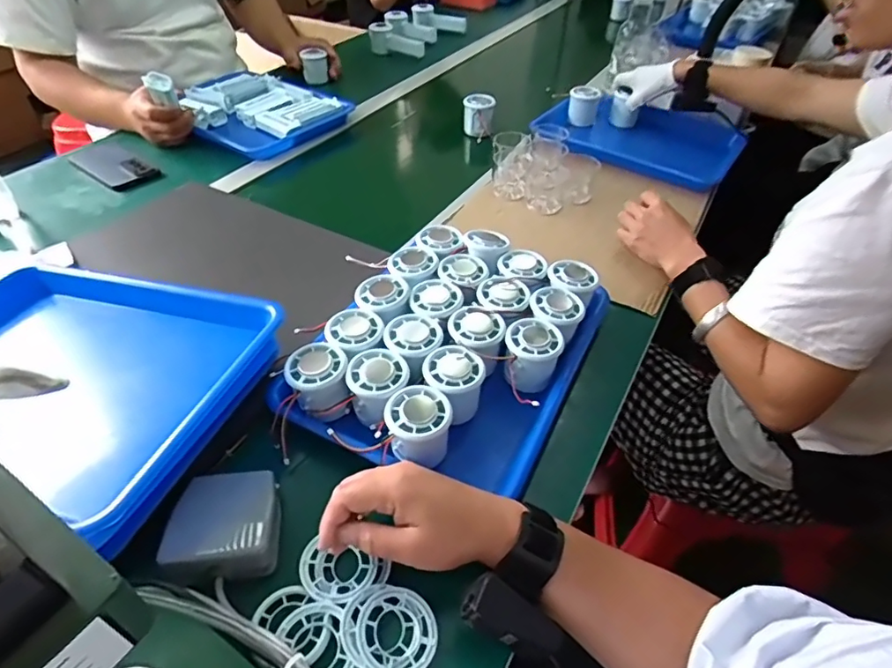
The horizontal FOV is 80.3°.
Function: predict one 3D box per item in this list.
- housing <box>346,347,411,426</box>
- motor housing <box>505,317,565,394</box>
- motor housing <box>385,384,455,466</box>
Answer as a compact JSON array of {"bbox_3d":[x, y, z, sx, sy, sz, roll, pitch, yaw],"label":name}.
[{"bbox_3d":[-0.061,0.050,0.485,0.055,0.045,0.058,1,44,-1],"label":"housing"},{"bbox_3d":[0.085,0.025,0.523,0.052,0.060,0.056,10,45,9],"label":"motor housing"},{"bbox_3d":[-0.023,0.082,0.456,0.053,0.050,0.054,2,44,0],"label":"motor housing"}]

